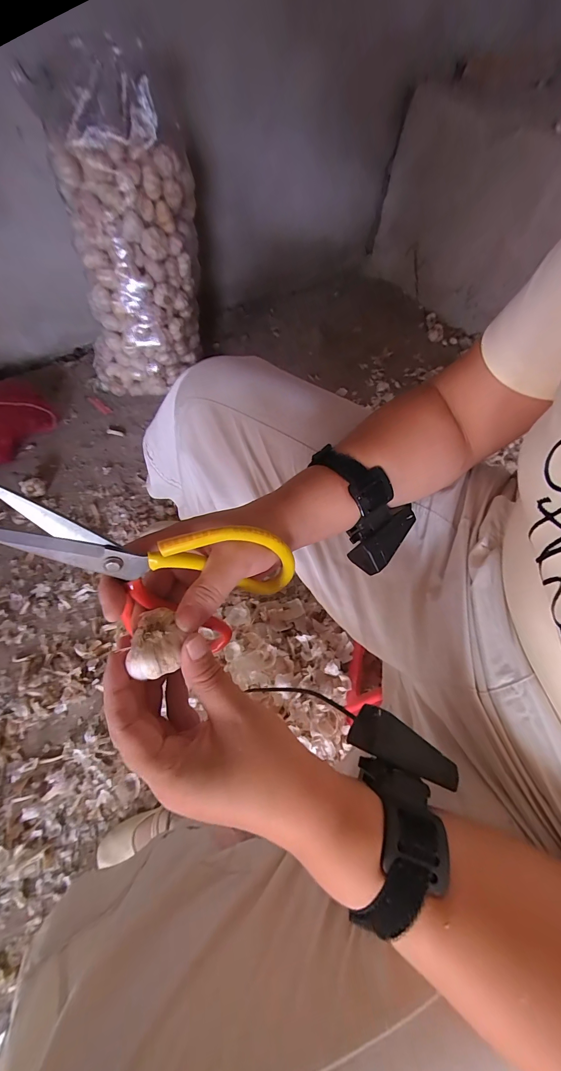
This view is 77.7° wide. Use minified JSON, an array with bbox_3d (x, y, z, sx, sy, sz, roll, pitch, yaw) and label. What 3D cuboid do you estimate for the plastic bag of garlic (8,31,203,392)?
[{"bbox_3d":[-0.363,-0.663,0.848,0.273,0.602,0.175,9,40,2],"label":"plastic bag of garlic"}]

